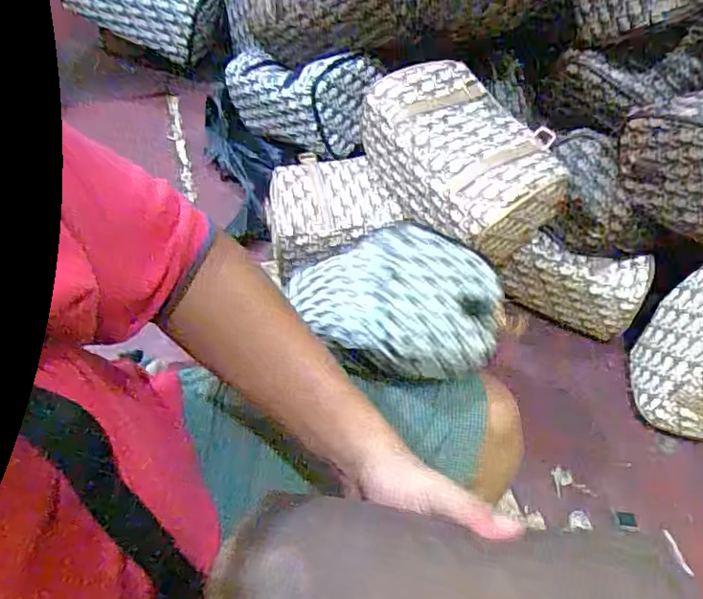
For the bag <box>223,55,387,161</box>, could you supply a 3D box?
[{"bbox_3d":[-0.080,-0.278,0.829,0.250,0.105,0.102,21,58,36],"label":"bag"}]

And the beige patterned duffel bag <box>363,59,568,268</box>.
[{"bbox_3d":[0.126,-0.158,0.692,0.160,0.103,0.233,-25,63,-16],"label":"beige patterned duffel bag"}]

